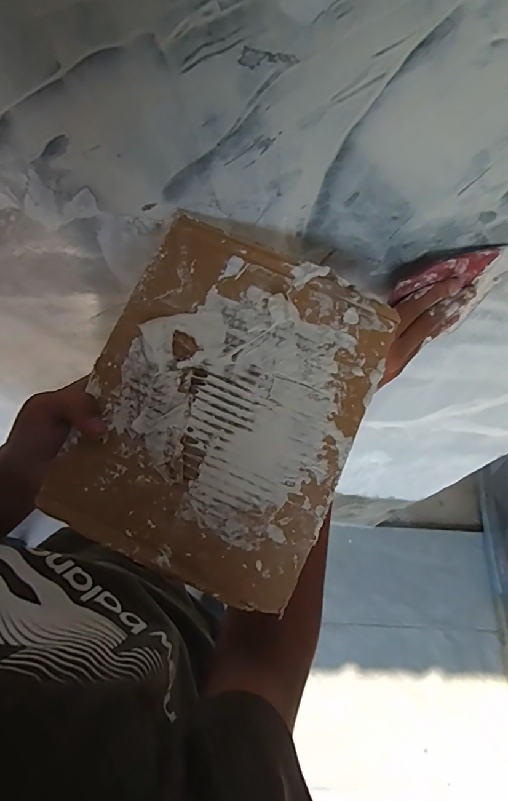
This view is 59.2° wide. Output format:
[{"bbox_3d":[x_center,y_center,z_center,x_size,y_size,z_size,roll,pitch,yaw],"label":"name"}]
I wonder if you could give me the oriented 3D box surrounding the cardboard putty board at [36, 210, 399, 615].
[{"bbox_3d":[-0.022,0.002,0.319,0.186,0.013,0.240,23,82,5],"label":"cardboard putty board"}]

